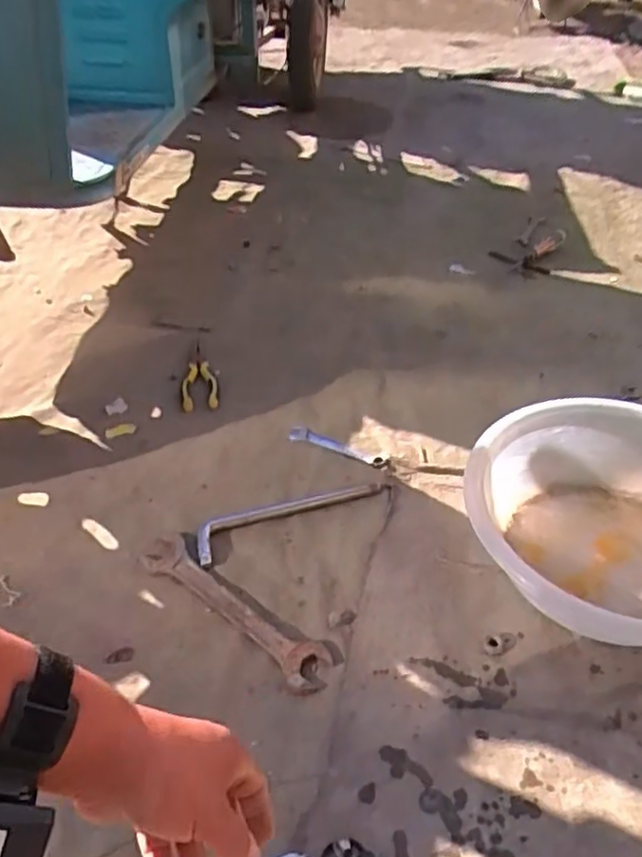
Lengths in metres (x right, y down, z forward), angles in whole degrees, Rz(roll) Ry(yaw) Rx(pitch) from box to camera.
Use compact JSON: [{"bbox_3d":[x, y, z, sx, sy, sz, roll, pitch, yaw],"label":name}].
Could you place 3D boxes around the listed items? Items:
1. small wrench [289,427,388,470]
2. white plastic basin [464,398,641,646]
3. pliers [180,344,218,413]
[{"bbox_3d":[0.024,0.026,0.970,0.150,0.011,0.026,19,47,22],"label":"small wrench"},{"bbox_3d":[0.358,0.115,0.786,0.318,0.113,0.319,-2,43,2],"label":"white plastic basin"},{"bbox_3d":[-0.198,-0.087,1.080,0.054,0.021,0.169,-9,43,-6],"label":"pliers"}]

